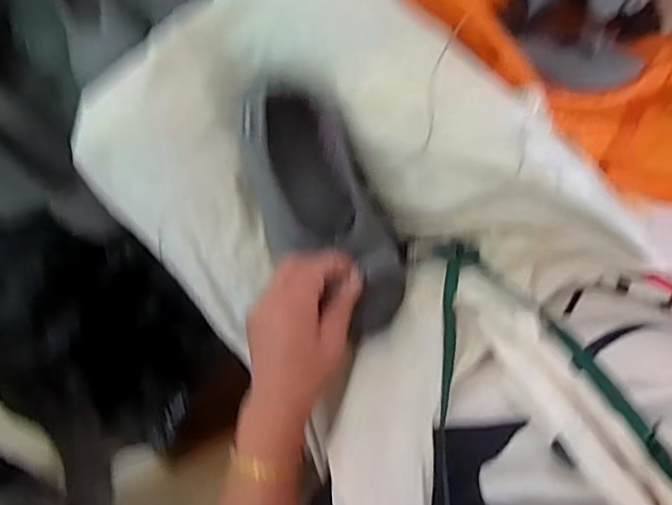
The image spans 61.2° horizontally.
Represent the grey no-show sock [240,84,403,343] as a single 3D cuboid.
[{"bbox_3d":[-0.011,-0.034,0.484,0.100,0.061,0.209,-32,88,8],"label":"grey no-show sock"}]

